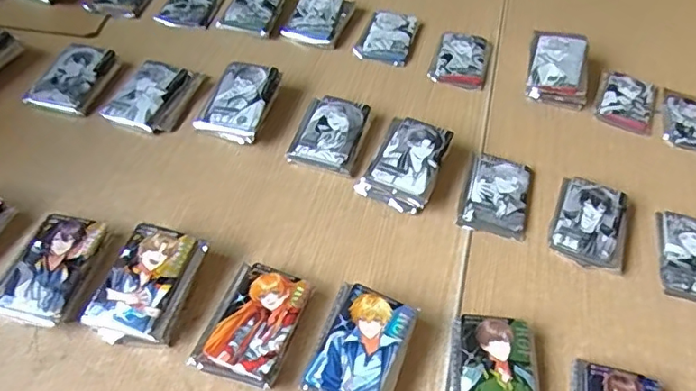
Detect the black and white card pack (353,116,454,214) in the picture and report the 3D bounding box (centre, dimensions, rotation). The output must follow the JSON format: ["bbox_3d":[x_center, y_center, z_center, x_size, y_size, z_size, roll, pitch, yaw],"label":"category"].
[{"bbox_3d":[0.058,-0.032,0.538,0.065,0.031,0.095,21,54,11],"label":"black and white card pack"}]

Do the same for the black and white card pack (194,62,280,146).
[{"bbox_3d":[-0.115,-0.098,0.570,0.064,0.033,0.089,13,53,5],"label":"black and white card pack"}]

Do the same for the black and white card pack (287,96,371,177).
[{"bbox_3d":[-0.018,-0.065,0.563,0.063,0.020,0.087,16,53,7],"label":"black and white card pack"}]

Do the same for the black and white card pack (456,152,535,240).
[{"bbox_3d":[0.147,-0.002,0.537,0.064,0.010,0.091,16,53,7],"label":"black and white card pack"}]

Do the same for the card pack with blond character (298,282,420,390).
[{"bbox_3d":[0.011,0.119,0.417,0.066,0.031,0.087,21,54,11],"label":"card pack with blond character"}]

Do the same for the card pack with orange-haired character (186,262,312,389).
[{"bbox_3d":[-0.073,0.101,0.429,0.064,0.020,0.091,18,54,9],"label":"card pack with orange-haired character"}]

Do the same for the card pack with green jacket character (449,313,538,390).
[{"bbox_3d":[0.111,0.141,0.418,0.065,0.019,0.094,5,53,-1],"label":"card pack with green jacket character"}]

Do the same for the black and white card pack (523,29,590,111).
[{"bbox_3d":[0.248,-0.149,0.639,0.073,0.040,0.097,17,54,8],"label":"black and white card pack"}]

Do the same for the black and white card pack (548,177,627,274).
[{"bbox_3d":[0.234,0.027,0.519,0.069,0.020,0.084,22,54,12],"label":"black and white card pack"}]

